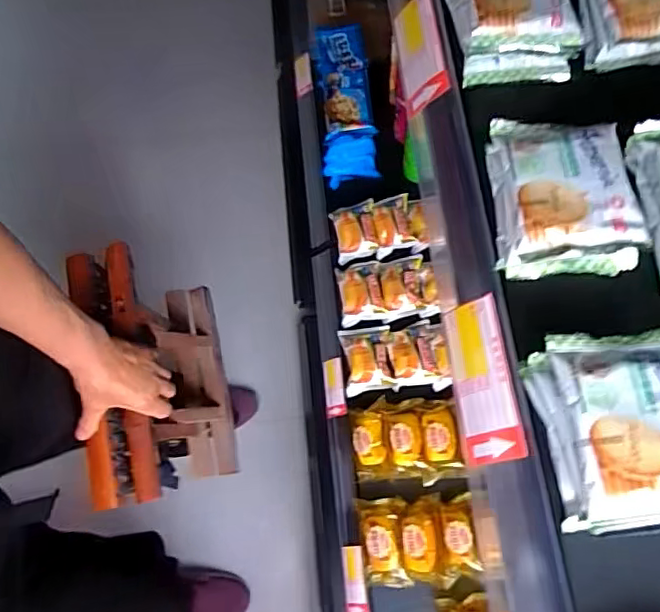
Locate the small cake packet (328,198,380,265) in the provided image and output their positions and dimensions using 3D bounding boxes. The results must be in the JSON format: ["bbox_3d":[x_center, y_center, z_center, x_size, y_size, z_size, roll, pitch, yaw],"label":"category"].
[{"bbox_3d":[0.043,-0.126,0.979,0.074,0.026,0.092,-12,70,-2],"label":"small cake packet"}]

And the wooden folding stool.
[{"bbox_3d":[-0.230,0.099,0.786,0.119,0.283,0.314,-10,70,-1],"label":"wooden folding stool"}]

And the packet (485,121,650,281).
[{"bbox_3d":[0.130,-0.061,0.324,0.068,0.036,0.087,-2,70,2],"label":"packet"}]

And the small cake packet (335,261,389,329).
[{"bbox_3d":[0.050,-0.021,0.941,0.071,0.024,0.100,-8,70,0],"label":"small cake packet"}]

